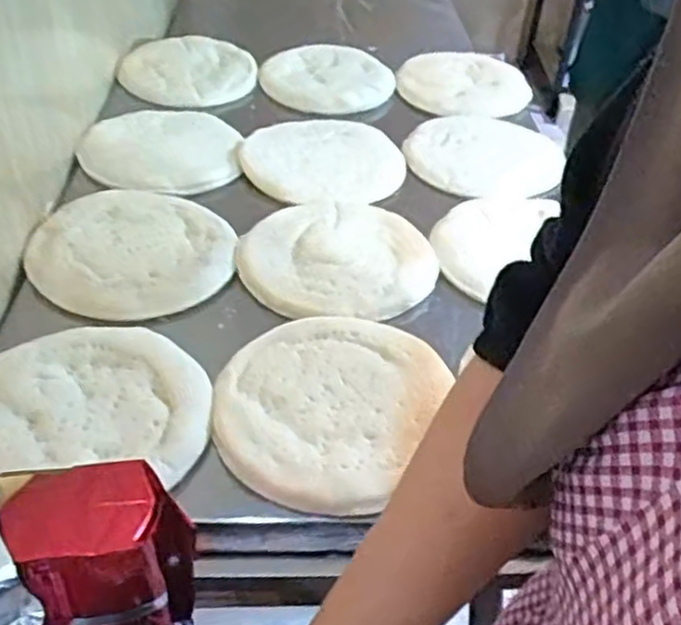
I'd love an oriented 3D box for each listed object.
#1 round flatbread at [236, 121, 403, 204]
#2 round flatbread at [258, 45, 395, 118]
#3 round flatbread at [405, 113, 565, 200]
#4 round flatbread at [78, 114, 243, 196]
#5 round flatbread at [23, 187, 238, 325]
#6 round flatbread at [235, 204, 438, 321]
[{"bbox_3d":[-0.019,-0.195,0.919,0.194,0.019,0.203,3,40,-2],"label":"round flatbread"},{"bbox_3d":[-0.012,-0.360,1.104,0.173,0.026,0.183,3,40,-2],"label":"round flatbread"},{"bbox_3d":[0.189,-0.206,0.946,0.194,0.022,0.203,3,40,-2],"label":"round flatbread"},{"bbox_3d":[-0.218,-0.210,0.910,0.195,0.023,0.197,3,40,-2],"label":"round flatbread"},{"bbox_3d":[-0.207,-0.068,0.744,0.194,0.022,0.203,3,40,-2],"label":"round flatbread"},{"bbox_3d":[-0.002,-0.063,0.751,0.199,0.013,0.195,3,40,-2],"label":"round flatbread"}]

